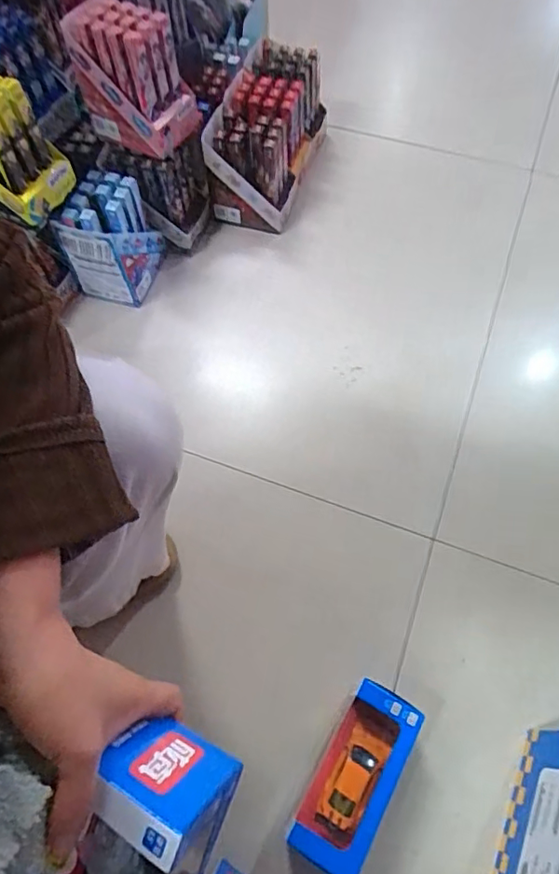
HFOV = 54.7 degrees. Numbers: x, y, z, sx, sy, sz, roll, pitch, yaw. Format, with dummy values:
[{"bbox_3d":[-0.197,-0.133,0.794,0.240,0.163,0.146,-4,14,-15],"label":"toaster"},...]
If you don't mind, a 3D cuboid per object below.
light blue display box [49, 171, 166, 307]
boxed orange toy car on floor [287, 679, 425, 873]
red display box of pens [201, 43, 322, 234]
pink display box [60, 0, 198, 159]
[{"bbox_3d":[-0.271,-0.325,0.892,0.102,0.157,0.131,16,63,12],"label":"light blue display box"},{"bbox_3d":[0.081,0.352,0.565,0.072,0.080,0.165,27,66,17],"label":"boxed orange toy car on floor"},{"bbox_3d":[-0.021,-0.565,1.022,0.147,0.164,0.312,15,63,11],"label":"red display box of pens"},{"bbox_3d":[-0.228,-0.545,0.819,0.158,0.160,0.110,22,64,12],"label":"pink display box"}]

